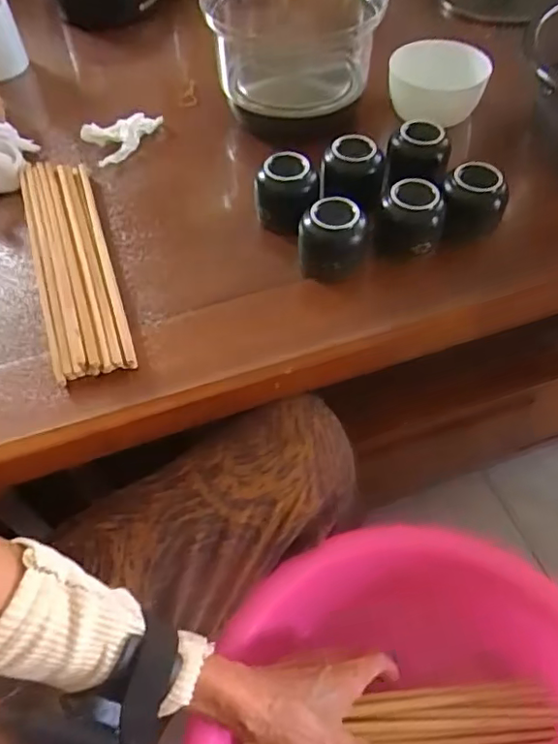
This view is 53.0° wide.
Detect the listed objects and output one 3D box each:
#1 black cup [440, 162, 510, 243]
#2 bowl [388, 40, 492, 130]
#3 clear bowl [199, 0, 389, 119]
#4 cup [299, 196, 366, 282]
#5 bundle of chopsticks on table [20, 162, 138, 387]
[{"bbox_3d":[0.155,-0.129,0.451,0.046,0.059,0.047,-1,54,1],"label":"black cup"},{"bbox_3d":[0.159,-0.294,0.566,0.092,0.050,0.092,-1,54,1],"label":"bowl"},{"bbox_3d":[0.013,-0.323,0.545,0.161,0.088,0.143,11,55,10],"label":"clear bowl"},{"bbox_3d":[0.040,-0.101,0.430,0.048,0.052,0.040,3,54,4],"label":"cup"},{"bbox_3d":[-0.168,-0.095,0.452,0.058,0.021,0.249,-17,56,-10],"label":"bundle of chopsticks on table"}]

